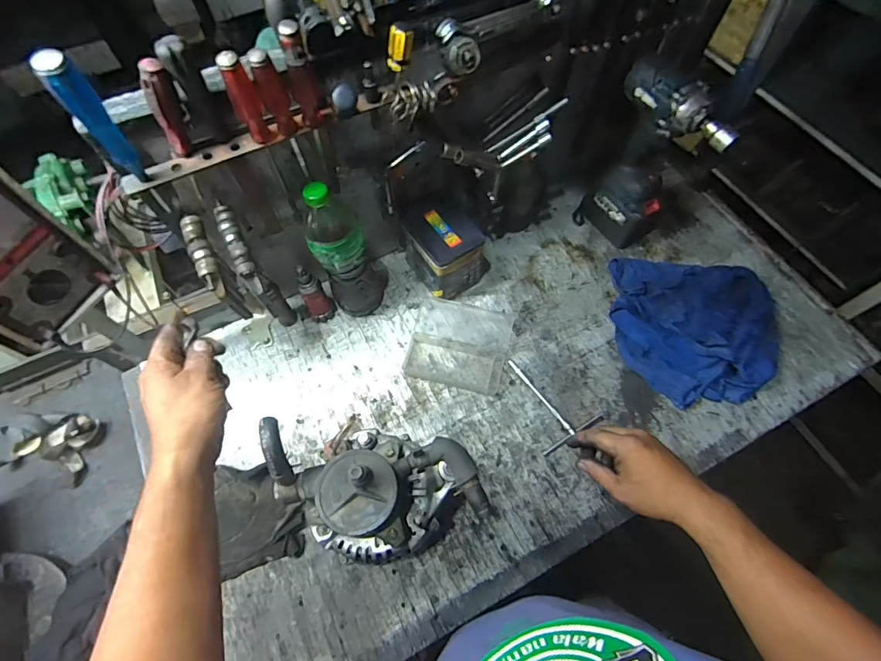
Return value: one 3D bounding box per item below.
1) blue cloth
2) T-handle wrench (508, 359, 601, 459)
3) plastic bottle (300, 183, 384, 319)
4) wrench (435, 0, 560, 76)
[{"bbox_3d":[0.423,-0.025,0.721,0.252,0.064,0.266,-7,64,-2],"label":"blue cloth"},{"bbox_3d":[0.170,0.109,0.718,0.114,0.013,0.158,-31,68,-13],"label":"T-handle wrench"},{"bbox_3d":[-0.144,-0.111,0.666,0.086,0.275,0.069,-18,65,-7],"label":"plastic bottle"},{"bbox_3d":[0.063,-0.353,0.511,0.149,0.031,0.058,-33,68,-15],"label":"wrench"}]

